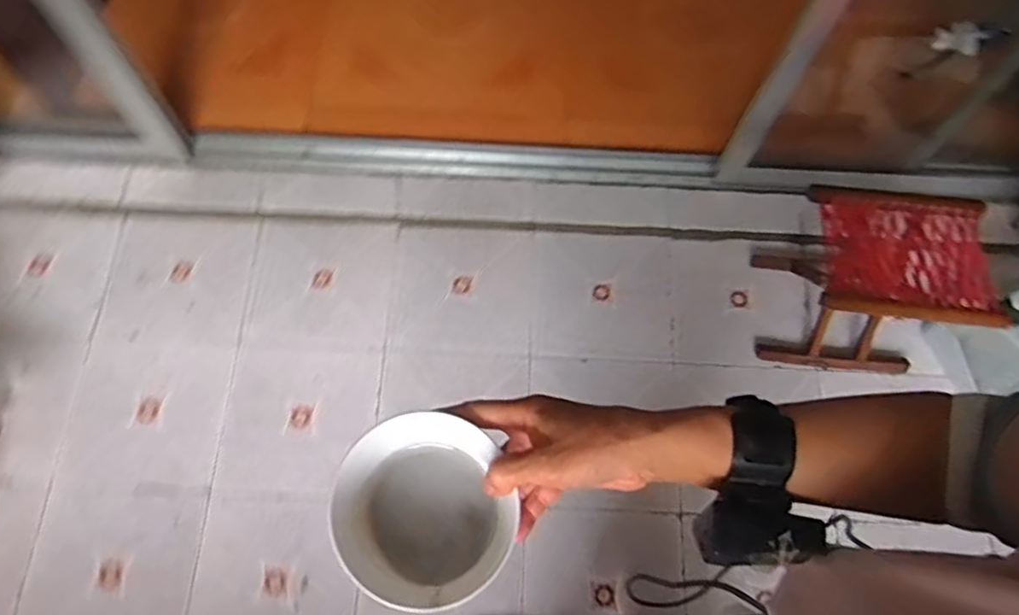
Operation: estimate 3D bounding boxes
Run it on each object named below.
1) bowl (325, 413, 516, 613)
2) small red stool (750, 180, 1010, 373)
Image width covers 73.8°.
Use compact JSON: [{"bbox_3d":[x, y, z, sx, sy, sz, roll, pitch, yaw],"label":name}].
[{"bbox_3d":[-0.053,0.126,0.434,0.112,0.052,0.115,1,70,-2],"label":"bowl"},{"bbox_3d":[0.677,-0.043,1.288,0.302,0.287,0.252,3,70,-1],"label":"small red stool"}]

